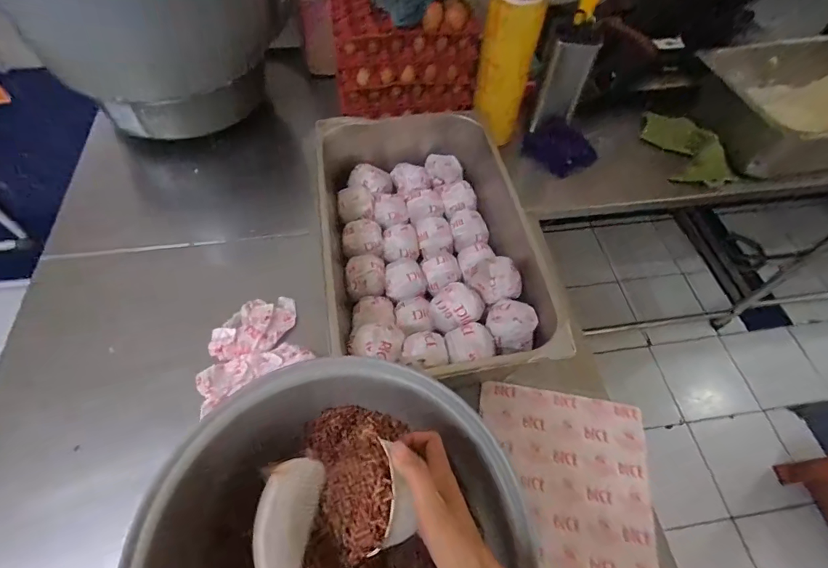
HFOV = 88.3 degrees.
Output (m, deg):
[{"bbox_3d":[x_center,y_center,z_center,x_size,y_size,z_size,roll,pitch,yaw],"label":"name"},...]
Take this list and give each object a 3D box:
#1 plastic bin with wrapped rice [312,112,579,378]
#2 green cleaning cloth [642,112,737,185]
[{"bbox_3d":[0.012,-0.090,0.739,0.319,0.129,0.536,-8,59,-6],"label":"plastic bin with wrapped rice"},{"bbox_3d":[0.619,-0.315,0.975,0.061,0.145,0.194,-25,29,-14],"label":"green cleaning cloth"}]

